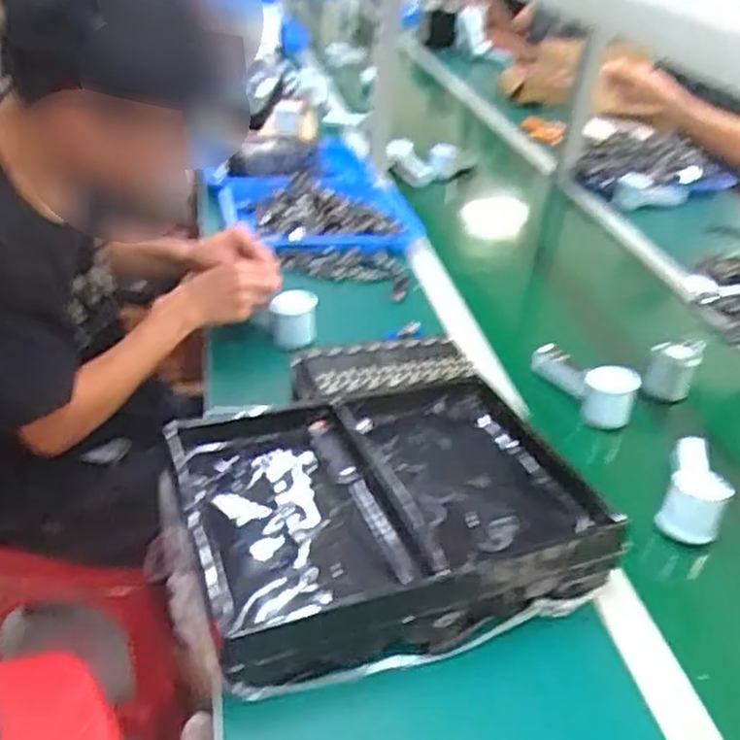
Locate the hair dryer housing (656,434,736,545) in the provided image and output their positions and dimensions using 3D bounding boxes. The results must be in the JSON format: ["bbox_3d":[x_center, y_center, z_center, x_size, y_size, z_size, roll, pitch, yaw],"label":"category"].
[{"bbox_3d":[0.361,0.122,0.829,0.056,0.066,0.130,19,35,19],"label":"hair dryer housing"}]

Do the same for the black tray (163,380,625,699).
[{"bbox_3d":[0.016,0.132,0.739,0.369,0.086,0.293,-9,36,-22],"label":"black tray"}]

